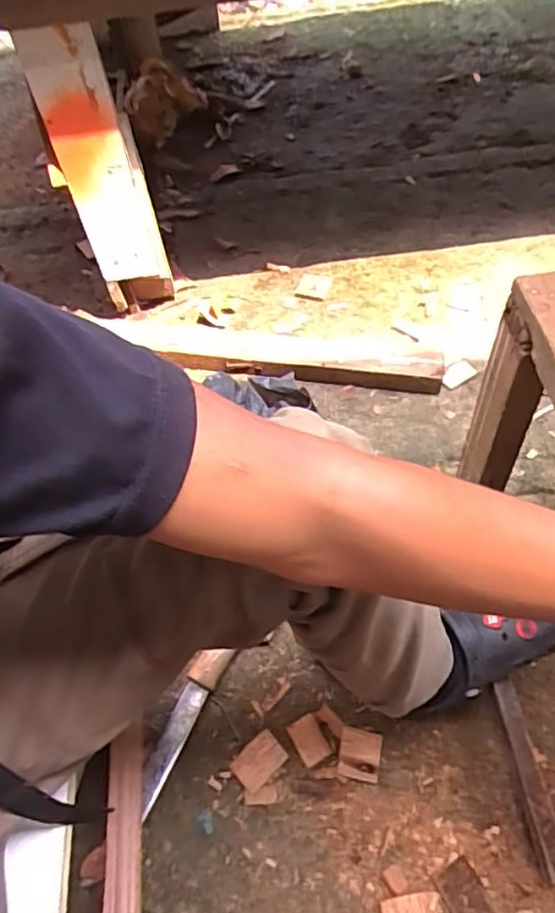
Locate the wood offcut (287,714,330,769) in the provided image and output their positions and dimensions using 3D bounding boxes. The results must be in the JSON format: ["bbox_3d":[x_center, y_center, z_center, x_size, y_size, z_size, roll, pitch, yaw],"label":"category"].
[{"bbox_3d":[0.038,0.347,0.734,0.037,0.006,0.052,-24,57,-13],"label":"wood offcut"}]

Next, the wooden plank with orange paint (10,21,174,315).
[{"bbox_3d":[-0.275,-0.421,0.988,0.127,0.483,0.041,-13,55,-4],"label":"wooden plank with orange paint"}]

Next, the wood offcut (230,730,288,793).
[{"bbox_3d":[-0.022,0.370,0.729,0.063,0.006,0.042,-39,62,-22],"label":"wood offcut"}]

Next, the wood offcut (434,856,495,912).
[{"bbox_3d":[0.202,0.471,0.645,0.043,0.004,0.059,-23,57,-13],"label":"wood offcut"}]

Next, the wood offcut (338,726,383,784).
[{"bbox_3d":[0.098,0.357,0.722,0.048,0.008,0.053,10,56,10],"label":"wood offcut"}]

